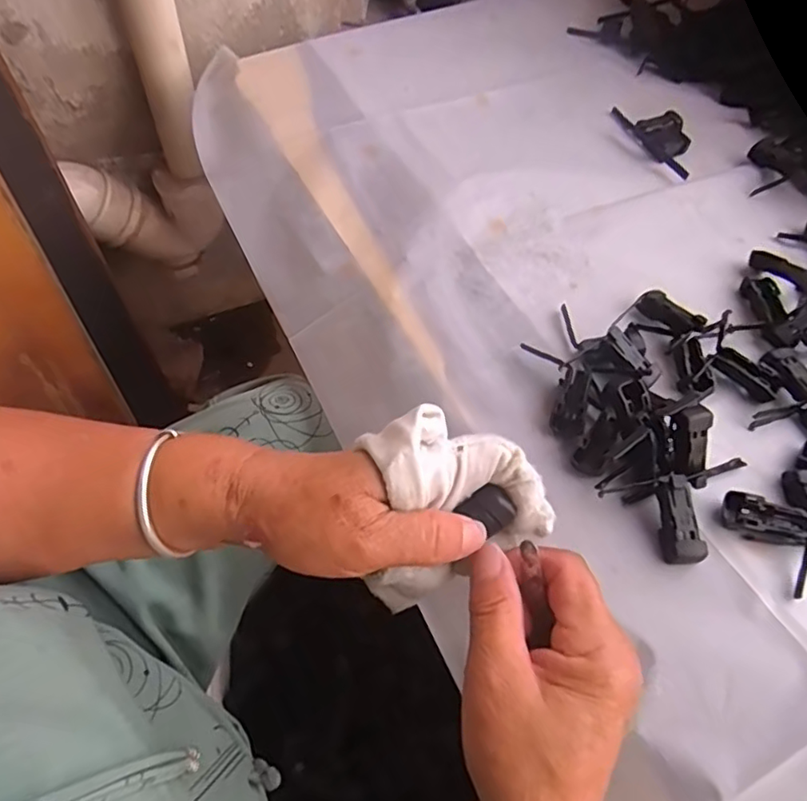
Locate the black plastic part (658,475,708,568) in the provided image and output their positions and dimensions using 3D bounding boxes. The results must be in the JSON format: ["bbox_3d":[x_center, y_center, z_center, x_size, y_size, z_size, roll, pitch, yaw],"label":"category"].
[{"bbox_3d":[0.157,0.068,0.333,0.019,0.014,0.049,-2,75,-3],"label":"black plastic part"}]

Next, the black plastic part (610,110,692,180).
[{"bbox_3d":[0.247,-0.246,0.543,0.050,0.009,0.109,-18,60,-13],"label":"black plastic part"}]

